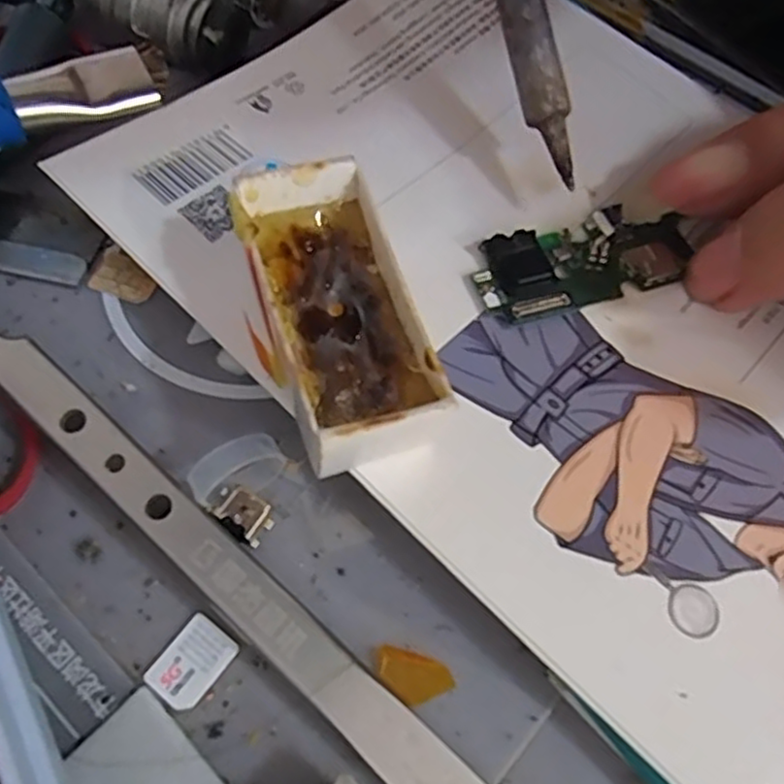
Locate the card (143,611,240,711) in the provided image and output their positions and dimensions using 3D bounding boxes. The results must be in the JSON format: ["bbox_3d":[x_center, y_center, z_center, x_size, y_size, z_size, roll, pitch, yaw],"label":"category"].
[{"bbox_3d":[-0.031,0.042,0.106,0.009,0.004,0.012,35,68,12],"label":"card"}]

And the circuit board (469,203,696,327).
[{"bbox_3d":[0.036,-0.025,0.129,0.042,0.004,0.019,-16,65,-12],"label":"circuit board"}]

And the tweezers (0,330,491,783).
[{"bbox_3d":[-0.023,0.030,0.104,0.145,0.013,0.009,39,68,15],"label":"tweezers"}]

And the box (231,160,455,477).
[{"bbox_3d":[-0.009,-0.012,0.111,0.022,0.021,0.046,-18,66,-11],"label":"box"}]

